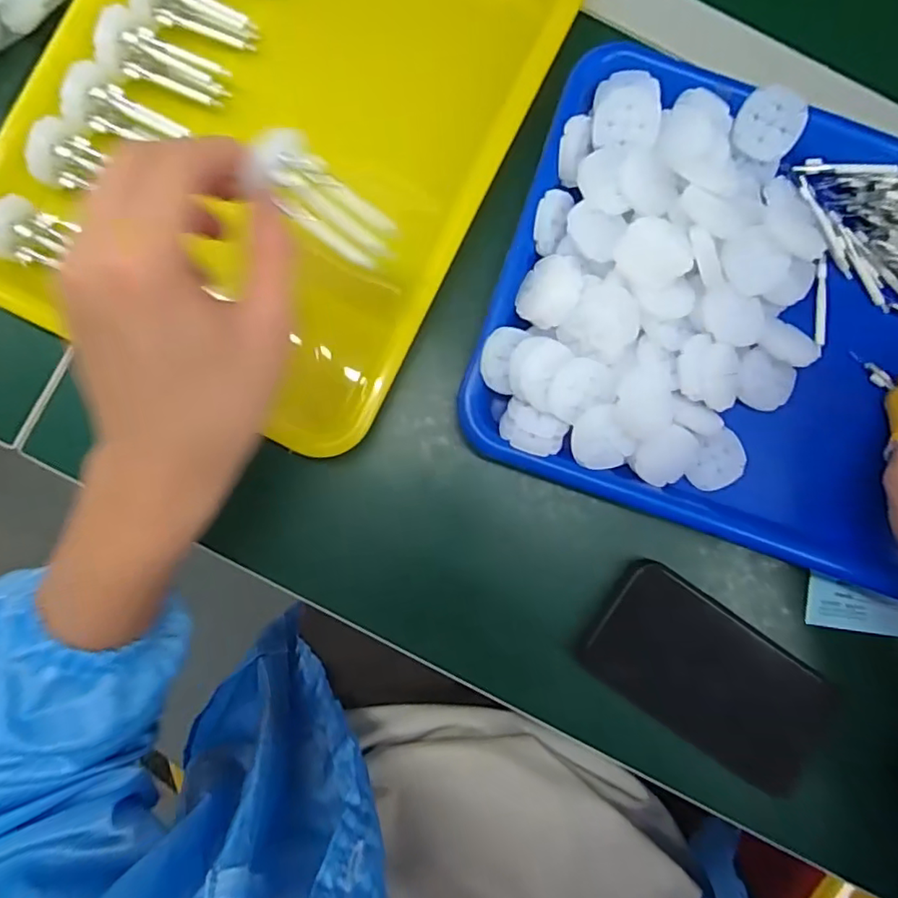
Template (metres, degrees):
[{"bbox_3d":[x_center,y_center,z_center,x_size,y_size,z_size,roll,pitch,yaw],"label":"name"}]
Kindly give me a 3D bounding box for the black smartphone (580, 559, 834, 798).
[{"bbox_3d":[0.146,0.127,0.324,0.129,0.014,0.071,34,87,0],"label":"black smartphone"}]

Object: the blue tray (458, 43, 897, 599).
[{"bbox_3d":[0.190,-0.068,0.321,0.320,0.043,0.241,18,87,-1],"label":"blue tray"}]

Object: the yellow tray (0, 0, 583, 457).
[{"bbox_3d":[-0.085,-0.188,0.329,0.245,0.042,0.341,30,86,0],"label":"yellow tray"}]

